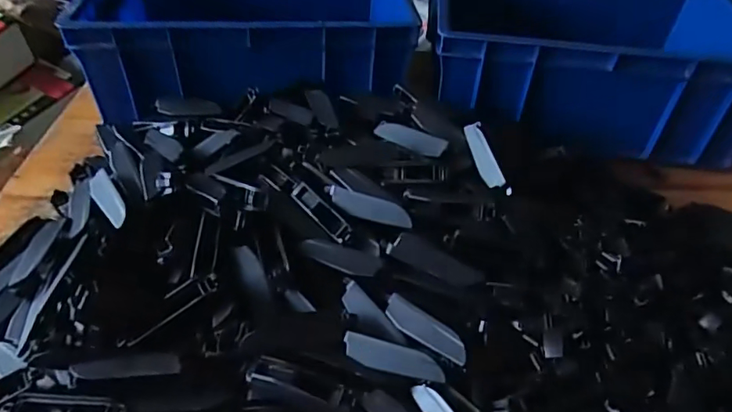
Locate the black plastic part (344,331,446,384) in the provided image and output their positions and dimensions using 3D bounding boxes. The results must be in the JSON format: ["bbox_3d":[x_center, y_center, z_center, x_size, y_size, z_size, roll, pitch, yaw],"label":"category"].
[{"bbox_3d":[0.017,0.095,0.324,0.065,0.004,0.018,12,64,18],"label":"black plastic part"}]

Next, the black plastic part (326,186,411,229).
[{"bbox_3d":[0.001,0.002,0.394,0.069,0.010,0.019,18,83,14],"label":"black plastic part"}]

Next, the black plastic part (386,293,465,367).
[{"bbox_3d":[0.037,0.078,0.336,0.019,0.010,0.067,-29,50,-32],"label":"black plastic part"}]

